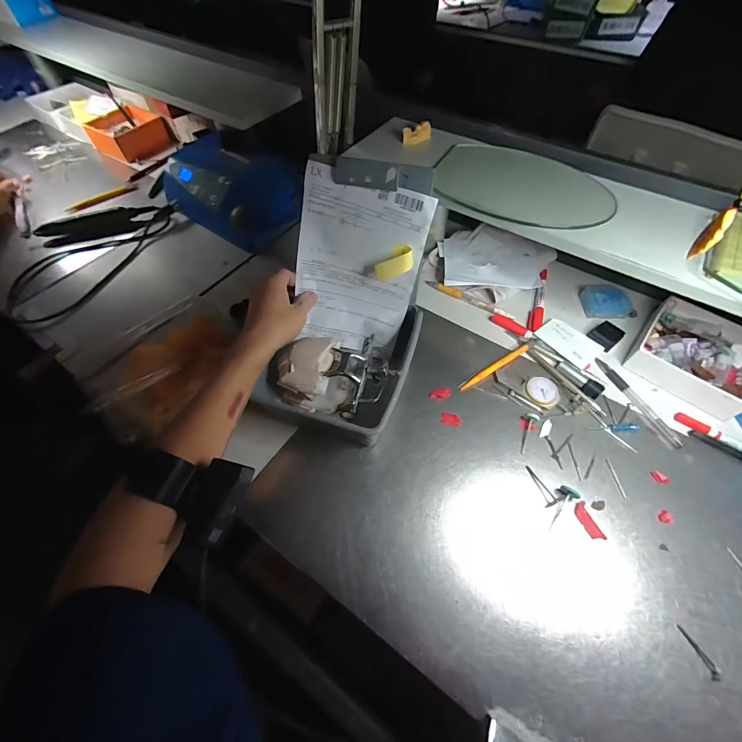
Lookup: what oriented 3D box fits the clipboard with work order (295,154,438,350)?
[{"bbox_3d":[-0.019,-0.121,0.407,0.150,0.214,0.048,16,41,10],"label":"clipboard with work order"}]

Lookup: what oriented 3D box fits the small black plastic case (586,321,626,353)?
[{"bbox_3d":[0.326,-0.050,0.481,0.036,0.014,0.034,-33,62,-18],"label":"small black plastic case"}]

